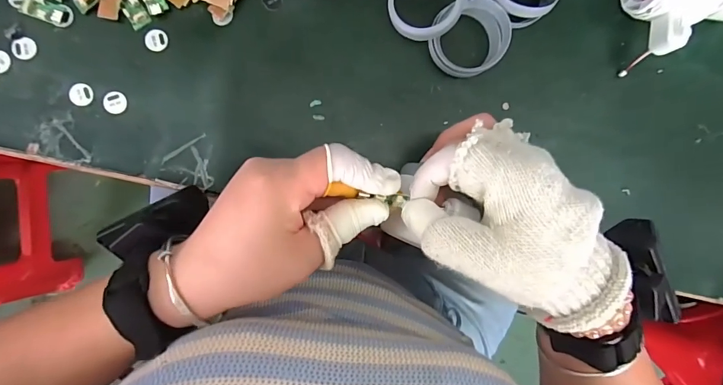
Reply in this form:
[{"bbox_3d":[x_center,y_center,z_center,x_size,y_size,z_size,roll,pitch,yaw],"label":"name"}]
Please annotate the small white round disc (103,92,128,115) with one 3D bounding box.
[{"bbox_3d":[-0.191,-0.069,0.302,0.017,0.004,0.017,0,93,-6],"label":"small white round disc"}]

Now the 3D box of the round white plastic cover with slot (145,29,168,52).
[{"bbox_3d":[-0.160,-0.119,0.307,0.016,0.004,0.017,0,93,-6],"label":"round white plastic cover with slot"}]

